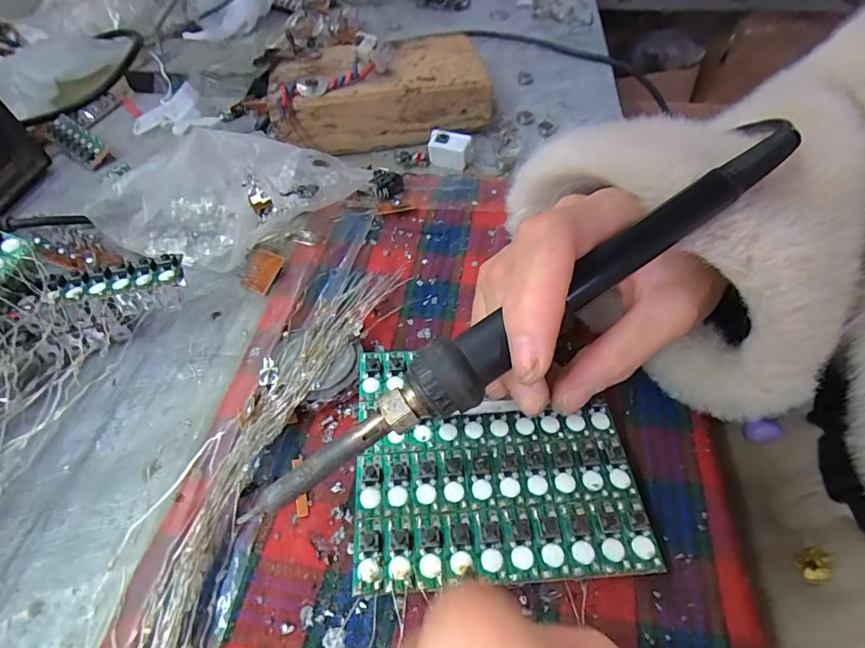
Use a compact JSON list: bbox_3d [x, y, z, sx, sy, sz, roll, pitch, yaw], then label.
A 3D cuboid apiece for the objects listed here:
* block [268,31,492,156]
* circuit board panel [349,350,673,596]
[{"bbox_3d":[-0.037,-0.162,0.327,0.140,0.045,0.083,-13,52,-7],"label":"block"},{"bbox_3d":[0.020,0.044,0.165,0.093,0.005,0.085,-4,51,-2],"label":"circuit board panel"}]

